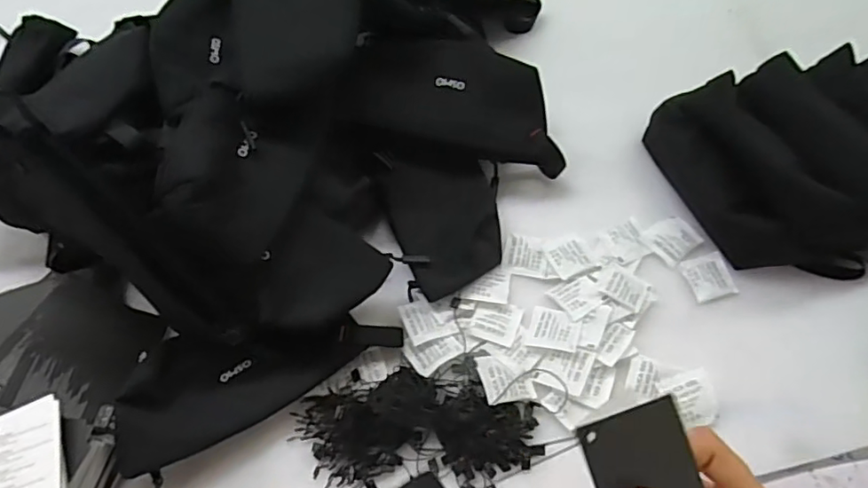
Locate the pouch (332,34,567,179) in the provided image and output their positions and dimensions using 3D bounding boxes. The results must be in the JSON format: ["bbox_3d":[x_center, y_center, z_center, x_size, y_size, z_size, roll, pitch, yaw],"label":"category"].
[{"bbox_3d":[0.024,-0.136,0.527,0.205,0.030,0.098,15,99,-1],"label":"pouch"}]

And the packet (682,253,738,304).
[{"bbox_3d":[0.239,0.028,0.497,0.038,0.006,0.041,-12,65,-4],"label":"packet"}]

